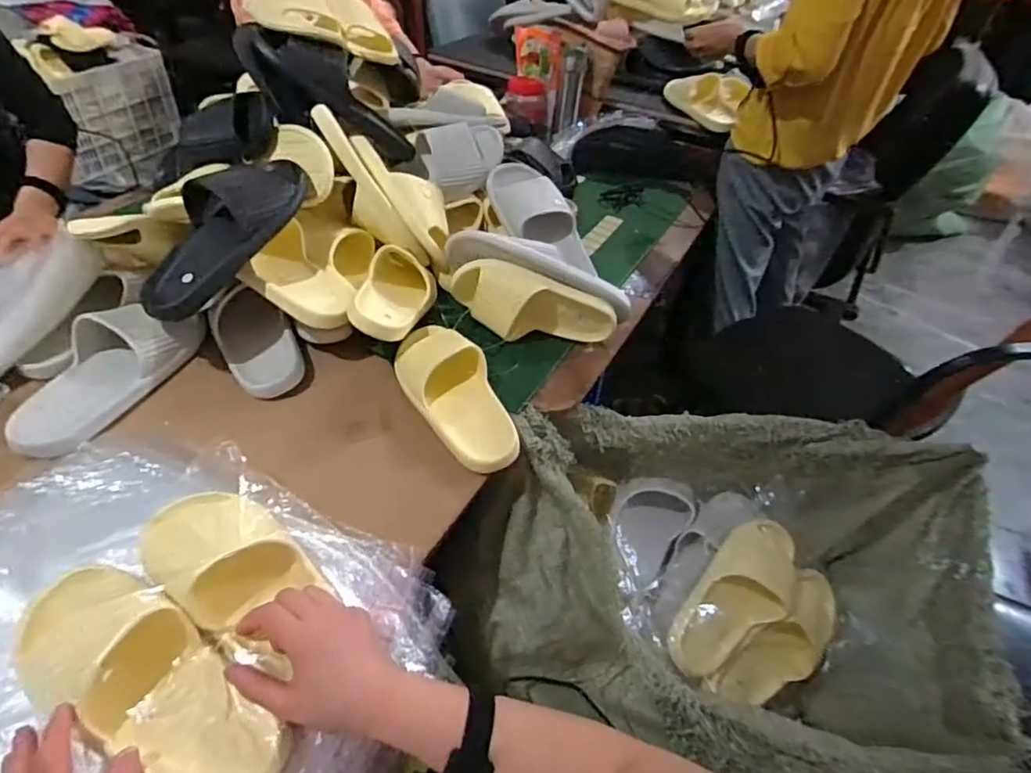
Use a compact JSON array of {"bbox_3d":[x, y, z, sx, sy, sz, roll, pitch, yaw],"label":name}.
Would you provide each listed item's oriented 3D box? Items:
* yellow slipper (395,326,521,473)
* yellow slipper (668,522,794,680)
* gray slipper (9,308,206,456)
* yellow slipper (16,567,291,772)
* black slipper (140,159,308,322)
[{"bbox_3d":[-0.084,-0.001,0.742,0.100,0.063,0.261,-21,50,-25],"label":"yellow slipper"},{"bbox_3d":[0.312,0.292,0.798,0.116,0.073,0.262,47,60,6],"label":"yellow slipper"},{"bbox_3d":[-0.534,-0.029,0.726,0.113,0.072,0.264,14,45,8],"label":"gray slipper"},{"bbox_3d":[-0.290,0.229,0.441,0.251,0.059,0.094,31,49,13],"label":"yellow slipper"},{"bbox_3d":[-0.382,-0.213,0.729,0.109,0.082,0.282,21,67,16],"label":"black slipper"}]

